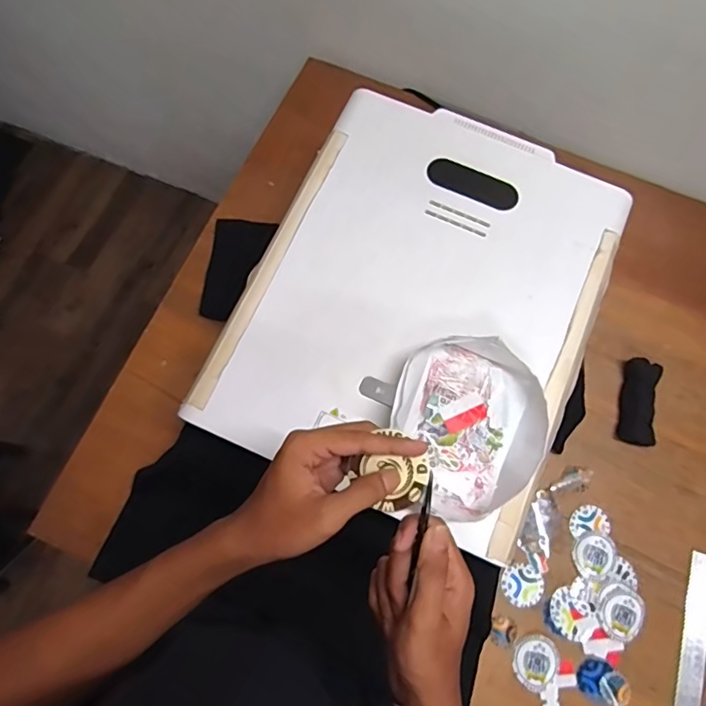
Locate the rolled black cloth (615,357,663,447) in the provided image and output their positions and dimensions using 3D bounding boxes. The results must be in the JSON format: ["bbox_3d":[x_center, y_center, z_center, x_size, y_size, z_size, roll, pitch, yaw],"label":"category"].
[{"bbox_3d":[0.421,0.072,0.767,0.051,0.025,0.126,12,72,2],"label":"rolled black cloth"}]

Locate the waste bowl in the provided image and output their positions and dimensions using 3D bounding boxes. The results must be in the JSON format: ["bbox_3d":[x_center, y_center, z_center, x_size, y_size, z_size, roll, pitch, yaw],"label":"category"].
[{"bbox_3d":[0.130,0.074,0.566,0.155,0.052,0.183,-18,74,-8],"label":"waste bowl"}]

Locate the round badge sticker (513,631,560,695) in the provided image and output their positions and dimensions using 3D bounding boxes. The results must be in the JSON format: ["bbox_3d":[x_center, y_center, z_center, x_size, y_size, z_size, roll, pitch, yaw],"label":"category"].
[{"bbox_3d":[0.235,0.398,0.670,0.060,0.004,0.063,1,72,-2],"label":"round badge sticker"}]

